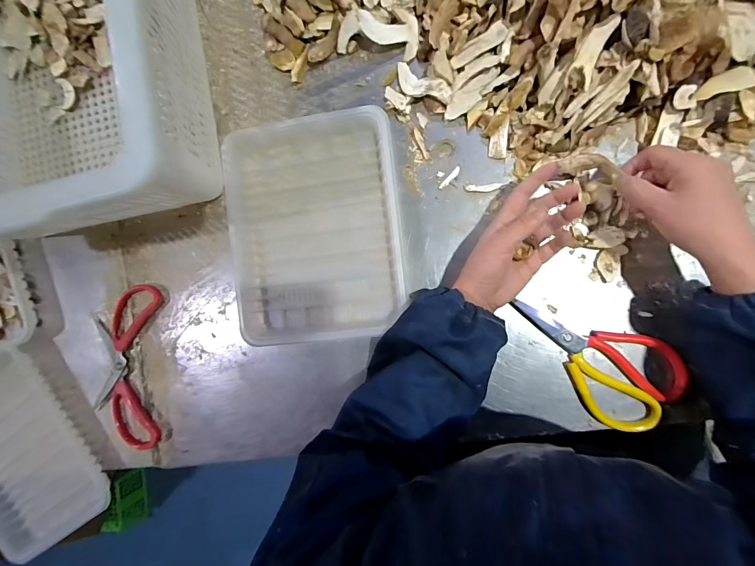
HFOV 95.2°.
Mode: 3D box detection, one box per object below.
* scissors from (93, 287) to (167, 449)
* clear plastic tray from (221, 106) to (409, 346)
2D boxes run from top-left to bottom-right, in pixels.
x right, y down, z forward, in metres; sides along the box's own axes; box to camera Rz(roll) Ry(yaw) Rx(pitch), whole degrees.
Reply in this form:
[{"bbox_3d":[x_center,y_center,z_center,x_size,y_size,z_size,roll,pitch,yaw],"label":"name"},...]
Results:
[{"bbox_3d":[-0.341,0.113,0.472,0.097,0.020,0.217,2,91,9],"label":"scissors"},{"bbox_3d":[-0.076,-0.063,0.420,0.204,0.029,0.263,-6,89,9],"label":"clear plastic tray"}]

